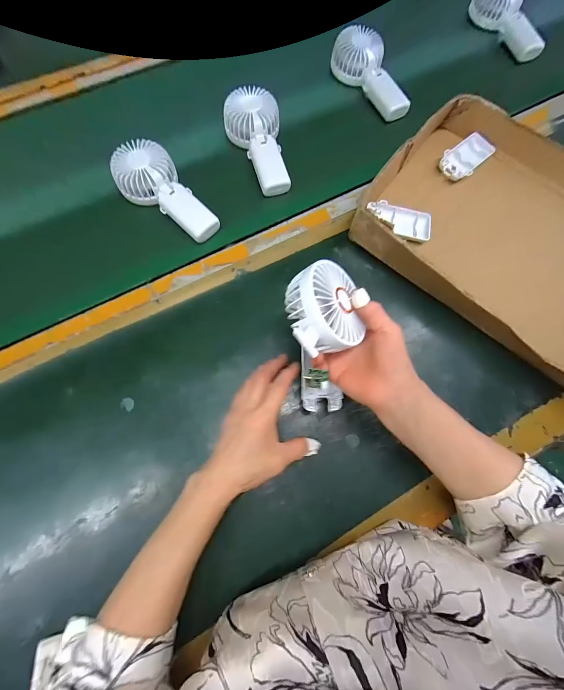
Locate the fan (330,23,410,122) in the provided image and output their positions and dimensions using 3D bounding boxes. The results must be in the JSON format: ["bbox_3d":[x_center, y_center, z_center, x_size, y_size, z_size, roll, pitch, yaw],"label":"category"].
[{"bbox_3d":[0.152,-0.464,0.510,0.083,0.042,0.174,-19,73,-7],"label":"fan"}]

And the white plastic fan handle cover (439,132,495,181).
[{"bbox_3d":[0.285,-0.290,0.454,0.094,0.010,0.049,-37,76,-12],"label":"white plastic fan handle cover"}]

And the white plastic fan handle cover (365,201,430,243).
[{"bbox_3d":[0.166,-0.175,0.424,0.092,0.022,0.042,13,72,3],"label":"white plastic fan handle cover"}]

